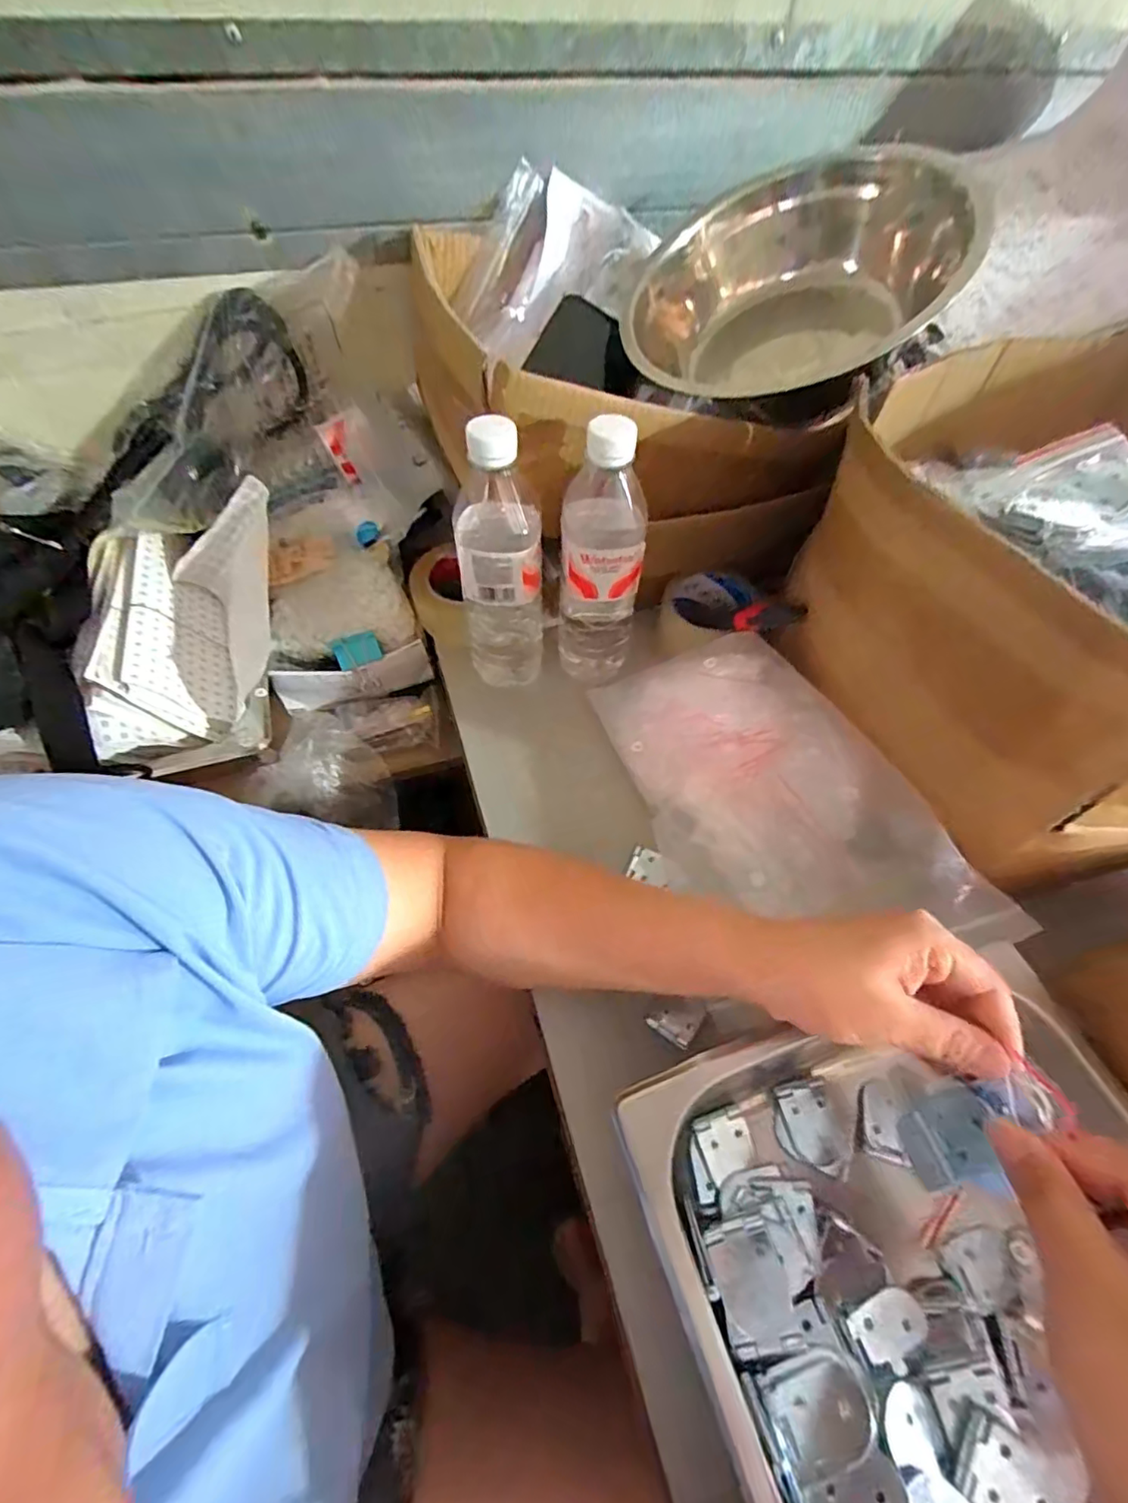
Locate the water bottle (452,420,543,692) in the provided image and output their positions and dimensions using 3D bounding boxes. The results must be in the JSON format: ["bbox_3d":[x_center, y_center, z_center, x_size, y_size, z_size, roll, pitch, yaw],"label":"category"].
[{"bbox_3d":[-0.050,-0.150,0.468,0.062,0.219,0.071,-1,58,-3],"label":"water bottle"}]

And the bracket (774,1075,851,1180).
[{"bbox_3d":[0.148,0.228,0.349,0.040,0.010,0.049,-13,59,-11],"label":"bracket"}]

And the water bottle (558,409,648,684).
[{"bbox_3d":[0.030,-0.149,0.469,0.060,0.224,0.054,4,57,0],"label":"water bottle"}]

